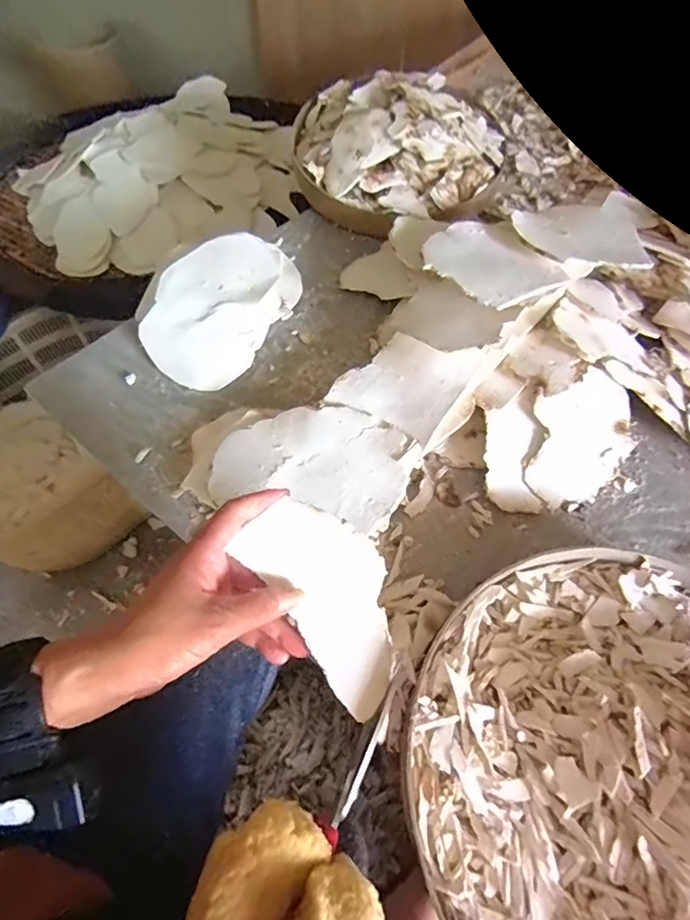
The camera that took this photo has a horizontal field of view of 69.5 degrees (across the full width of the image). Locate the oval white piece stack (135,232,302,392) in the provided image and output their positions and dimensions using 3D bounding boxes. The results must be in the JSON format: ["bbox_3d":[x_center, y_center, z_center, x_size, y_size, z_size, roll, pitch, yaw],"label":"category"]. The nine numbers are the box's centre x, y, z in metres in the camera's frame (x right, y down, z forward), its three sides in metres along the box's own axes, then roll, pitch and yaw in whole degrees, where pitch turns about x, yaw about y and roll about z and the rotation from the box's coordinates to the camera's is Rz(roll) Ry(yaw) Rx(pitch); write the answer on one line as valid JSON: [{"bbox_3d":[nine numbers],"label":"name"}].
[{"bbox_3d":[-0.147,-0.185,0.576,0.150,0.040,0.208,27,63,17],"label":"oval white piece stack"}]

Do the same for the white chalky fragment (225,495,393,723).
[{"bbox_3d":[-0.006,0.085,0.327,0.075,0.008,0.134,-35,75,-21],"label":"white chalky fragment"}]

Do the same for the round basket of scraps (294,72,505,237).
[{"bbox_3d":[0.077,-0.421,0.685,0.289,0.110,0.222,-4,58,0],"label":"round basket of scraps"}]

